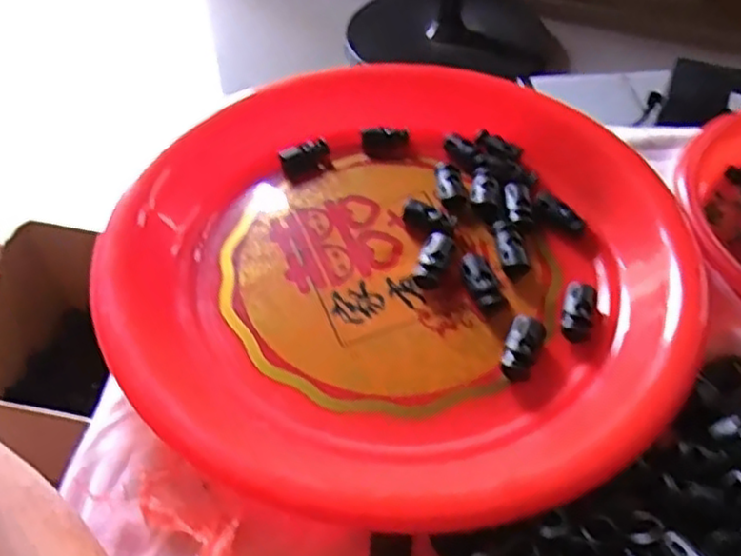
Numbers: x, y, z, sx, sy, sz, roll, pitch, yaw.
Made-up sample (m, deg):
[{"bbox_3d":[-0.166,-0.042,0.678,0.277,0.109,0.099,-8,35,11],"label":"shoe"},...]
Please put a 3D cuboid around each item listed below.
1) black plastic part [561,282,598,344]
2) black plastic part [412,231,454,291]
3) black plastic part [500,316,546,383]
[{"bbox_3d":[0.092,0.014,0.298,0.014,0.008,0.030,15,51,12],"label":"black plastic part"},{"bbox_3d":[0.029,-0.008,0.313,0.012,0.006,0.031,18,66,16],"label":"black plastic part"},{"bbox_3d":[0.064,0.029,0.285,0.014,0.010,0.029,21,52,16],"label":"black plastic part"}]

